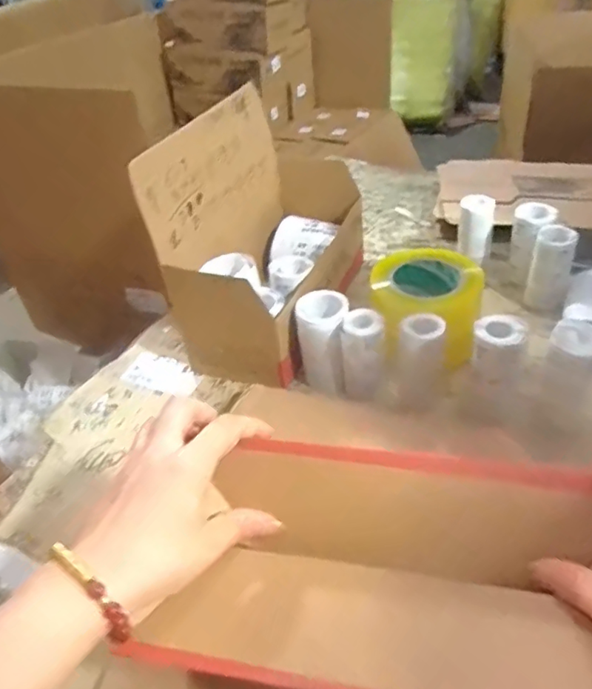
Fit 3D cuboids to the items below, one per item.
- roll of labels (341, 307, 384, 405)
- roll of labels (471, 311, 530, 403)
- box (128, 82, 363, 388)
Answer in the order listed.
[{"bbox_3d":[0.071,0.013,0.594,0.043,0.099,0.040,-5,39,4],"label":"roll of labels"},{"bbox_3d":[0.201,0.020,0.561,0.050,0.092,0.043,12,43,23],"label":"roll of labels"},{"bbox_3d":[-0.031,-0.152,0.697,0.149,0.243,0.312,10,42,21],"label":"box"}]

